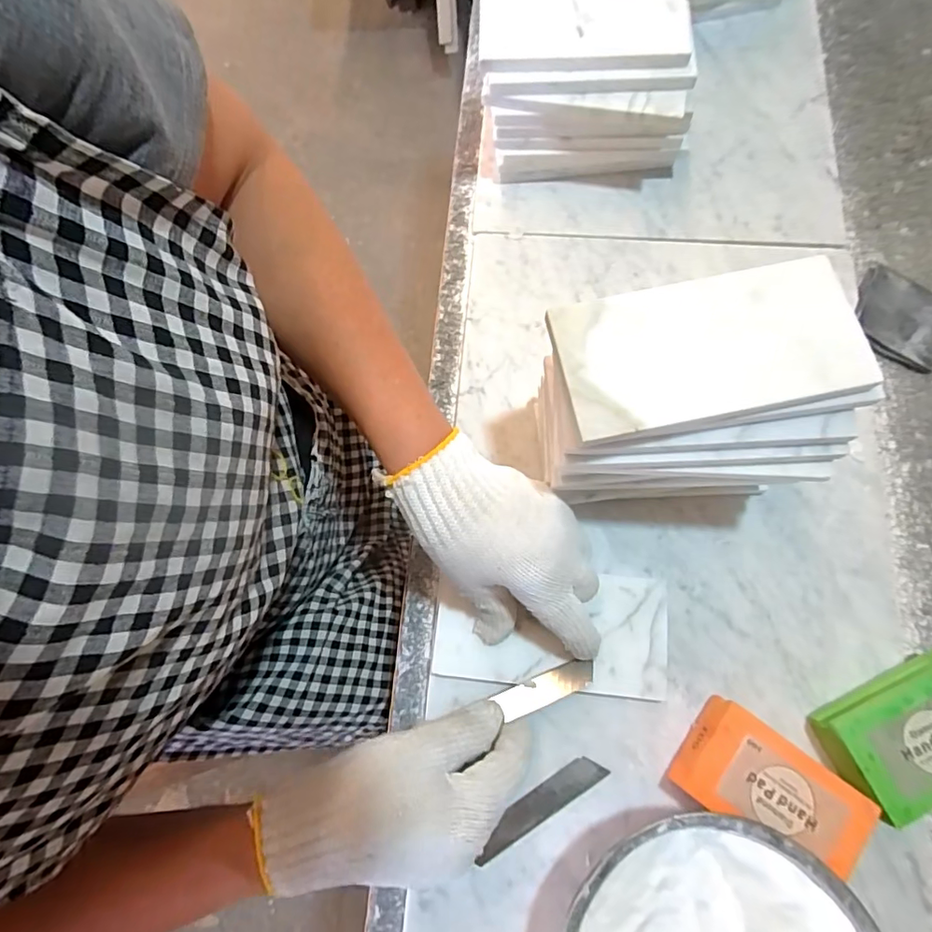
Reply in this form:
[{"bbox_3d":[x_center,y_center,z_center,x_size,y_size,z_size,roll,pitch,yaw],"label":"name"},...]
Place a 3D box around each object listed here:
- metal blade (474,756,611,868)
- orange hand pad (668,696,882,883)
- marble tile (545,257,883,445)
[{"bbox_3d":[0.045,0.210,0.324,0.090,0.004,0.018,-31,74,-7],"label":"metal blade"},{"bbox_3d":[0.177,0.191,0.311,0.097,0.033,0.057,35,77,12],"label":"orange hand pad"},{"bbox_3d":[0.123,-0.060,0.266,0.148,0.009,0.075,-11,74,-4],"label":"marble tile"}]

